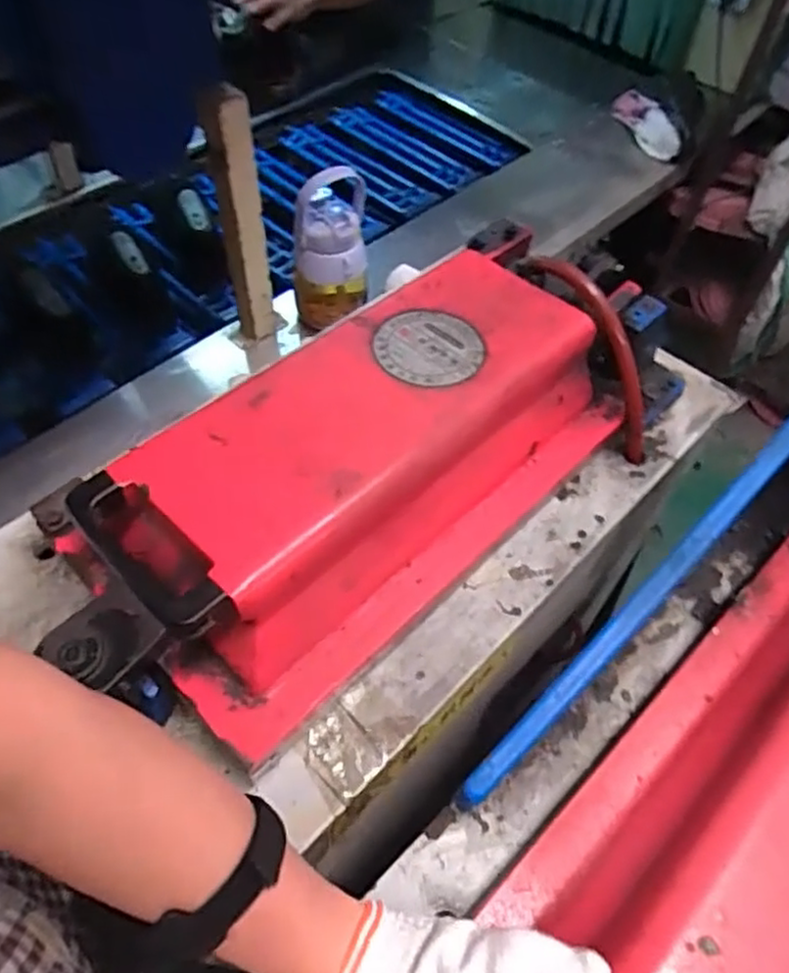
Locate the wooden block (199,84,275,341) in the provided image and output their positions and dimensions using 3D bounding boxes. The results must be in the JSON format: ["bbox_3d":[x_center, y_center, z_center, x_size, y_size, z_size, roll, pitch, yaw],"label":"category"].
[{"bbox_3d":[-0.189,-0.318,0.869,0.054,0.344,0.058,-8,56,-7],"label":"wooden block"}]

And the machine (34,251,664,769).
[{"bbox_3d":[0.012,-0.039,0.603,0.543,0.124,0.242,-35,63,-23],"label":"machine"}]

